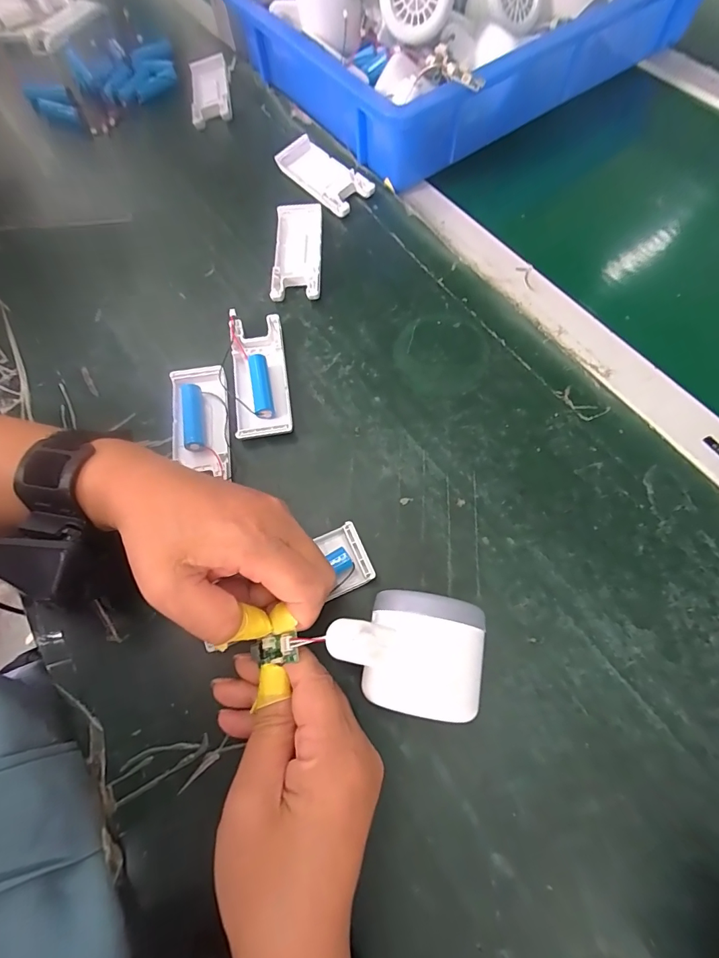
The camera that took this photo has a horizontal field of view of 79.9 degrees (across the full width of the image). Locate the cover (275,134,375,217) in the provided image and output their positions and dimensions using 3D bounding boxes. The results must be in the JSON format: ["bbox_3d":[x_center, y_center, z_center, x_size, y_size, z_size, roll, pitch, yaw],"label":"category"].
[{"bbox_3d":[-0.034,-0.283,0.400,0.043,0.018,0.102,-36,71,-11],"label":"cover"}]

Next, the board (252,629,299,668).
[{"bbox_3d":[-0.045,0.090,0.225,0.030,0.005,0.014,-26,65,27],"label":"board"}]

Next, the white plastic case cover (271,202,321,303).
[{"bbox_3d":[-0.053,-0.197,0.374,0.040,0.012,0.104,-2,68,2],"label":"white plastic case cover"}]

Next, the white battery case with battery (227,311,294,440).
[{"bbox_3d":[-0.077,-0.079,0.322,0.042,0.015,0.104,-9,68,-1],"label":"white battery case with battery"}]

